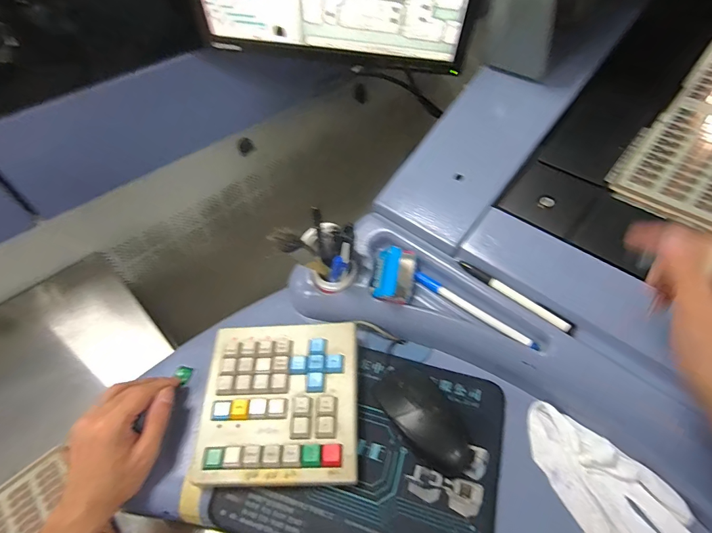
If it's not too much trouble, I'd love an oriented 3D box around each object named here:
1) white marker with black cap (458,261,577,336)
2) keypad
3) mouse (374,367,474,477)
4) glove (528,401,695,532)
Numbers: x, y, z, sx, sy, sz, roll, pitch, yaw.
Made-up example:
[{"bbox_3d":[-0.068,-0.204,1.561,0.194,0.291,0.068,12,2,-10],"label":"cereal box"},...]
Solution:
[{"bbox_3d":[0.165,0.029,0.407,0.129,0.009,0.009,35,60,27],"label":"white marker with black cap"},{"bbox_3d":[-0.077,0.139,0.407,0.156,0.036,0.157,0,51,3],"label":"keypad"},{"bbox_3d":[0.068,0.148,0.389,0.059,0.034,0.113,-25,54,-17],"label":"mouse"},{"bbox_3d":[0.218,0.200,0.346,0.152,0.023,0.085,37,61,28],"label":"glove"}]

